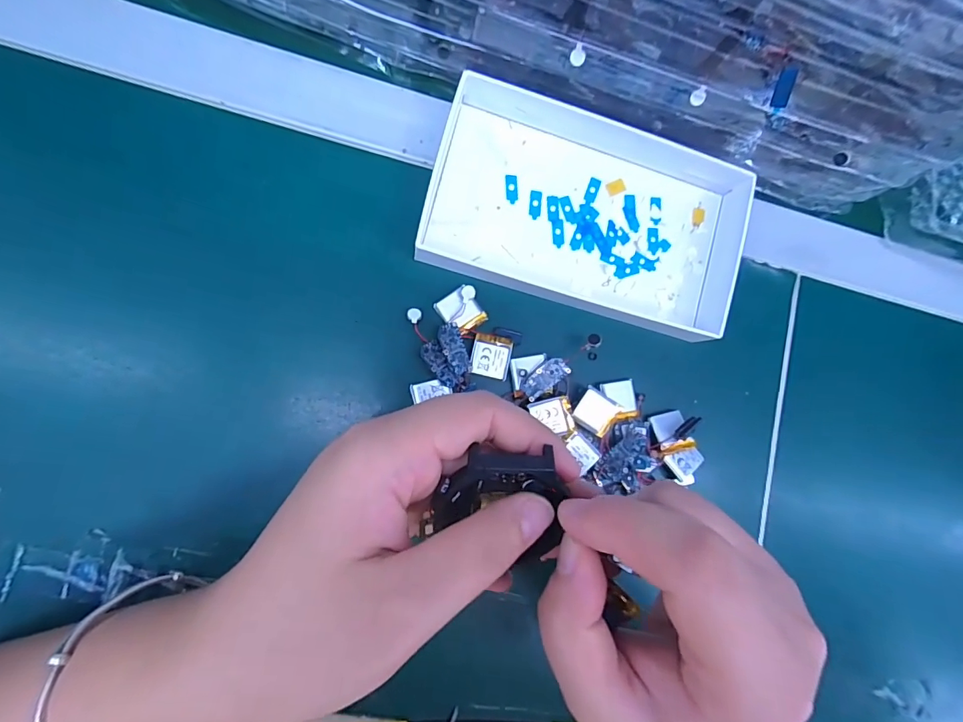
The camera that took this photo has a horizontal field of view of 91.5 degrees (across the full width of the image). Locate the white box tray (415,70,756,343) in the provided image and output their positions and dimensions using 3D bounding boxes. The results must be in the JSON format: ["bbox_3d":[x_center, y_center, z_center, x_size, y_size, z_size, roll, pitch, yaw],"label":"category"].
[{"bbox_3d":[0.062,-0.087,0.266,0.177,0.027,0.111,15,83,-7],"label":"white box tray"}]

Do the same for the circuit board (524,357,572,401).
[{"bbox_3d":[0.035,0.009,0.259,0.028,0.007,0.012,-36,92,-11],"label":"circuit board"}]

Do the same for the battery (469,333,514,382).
[{"bbox_3d":[0.006,-0.002,0.257,0.021,0.004,0.023,13,83,-9],"label":"battery"}]

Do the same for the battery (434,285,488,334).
[{"bbox_3d":[-0.011,-0.027,0.255,0.021,0.005,0.023,-37,92,-11],"label":"battery"}]

